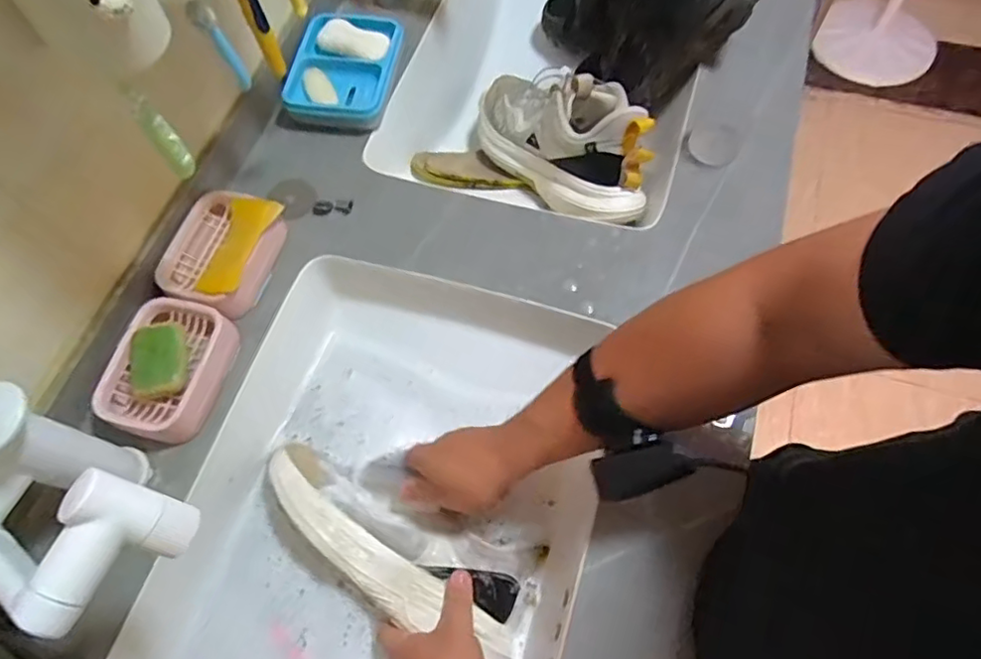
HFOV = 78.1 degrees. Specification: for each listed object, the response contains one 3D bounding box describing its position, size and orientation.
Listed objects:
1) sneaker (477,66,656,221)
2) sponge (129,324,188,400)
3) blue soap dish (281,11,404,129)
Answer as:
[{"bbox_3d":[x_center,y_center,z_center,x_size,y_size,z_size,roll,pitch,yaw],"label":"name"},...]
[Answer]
[{"bbox_3d":[0.087,-0.241,0.714,0.131,0.098,0.264,-32,49,-12],"label":"sneaker"},{"bbox_3d":[-0.306,0.029,0.557,0.045,0.016,0.068,-9,65,-1],"label":"sponge"},{"bbox_3d":[-0.171,-0.307,0.712,0.119,0.030,0.149,10,66,7],"label":"blue soap dish"}]

